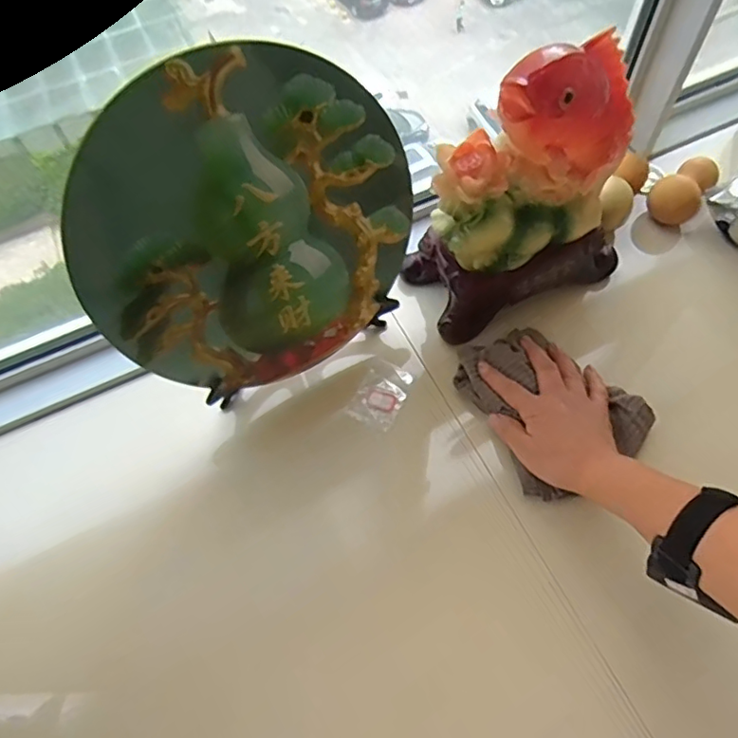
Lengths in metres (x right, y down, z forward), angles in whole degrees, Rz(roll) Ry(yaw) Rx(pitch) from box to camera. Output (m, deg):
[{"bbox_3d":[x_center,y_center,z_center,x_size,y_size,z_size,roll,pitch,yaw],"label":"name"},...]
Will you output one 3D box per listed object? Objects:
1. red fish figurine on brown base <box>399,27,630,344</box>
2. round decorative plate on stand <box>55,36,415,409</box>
[{"bbox_3d":[0.150,-0.167,0.534,0.208,0.237,0.110,-24,63,-10],"label":"red fish figurine on brown base"},{"bbox_3d":[-0.107,-0.128,0.503,0.279,0.284,0.090,-30,45,-11],"label":"round decorative plate on stand"}]

